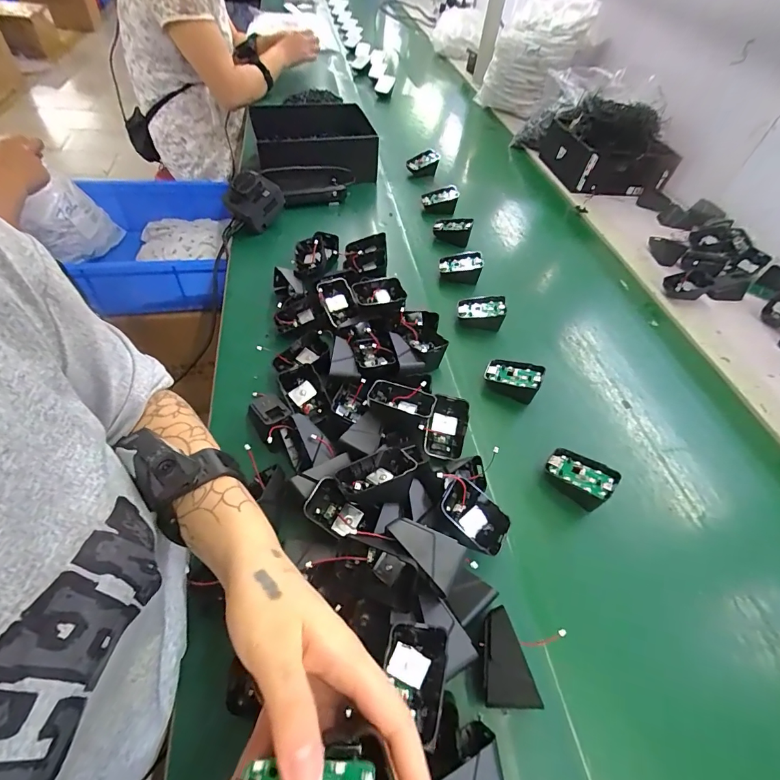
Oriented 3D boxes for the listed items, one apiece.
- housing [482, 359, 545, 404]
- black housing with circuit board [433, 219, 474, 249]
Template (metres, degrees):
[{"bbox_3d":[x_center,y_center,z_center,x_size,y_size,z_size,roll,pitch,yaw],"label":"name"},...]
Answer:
[{"bbox_3d":[0.155,-0.011,0.522,0.067,0.042,0.045,19,50,10],"label":"housing"},{"bbox_3d":[0.113,-0.288,0.732,0.069,0.049,0.025,21,55,12],"label":"black housing with circuit board"}]

